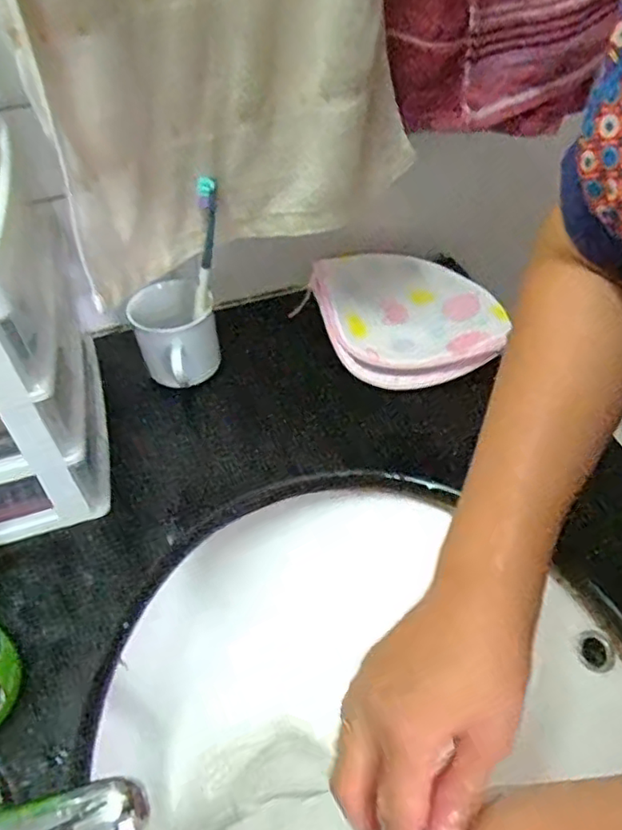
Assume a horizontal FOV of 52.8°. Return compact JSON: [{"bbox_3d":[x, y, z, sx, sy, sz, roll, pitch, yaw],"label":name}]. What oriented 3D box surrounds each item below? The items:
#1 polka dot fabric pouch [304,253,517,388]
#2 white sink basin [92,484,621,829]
[{"bbox_3d":[0.095,-0.106,0.619,0.170,0.047,0.167,-9,47,-5],"label":"polka dot fabric pouch"},{"bbox_3d":[0.033,0.254,0.434,0.381,0.143,0.441,-34,53,-25],"label":"white sink basin"}]

